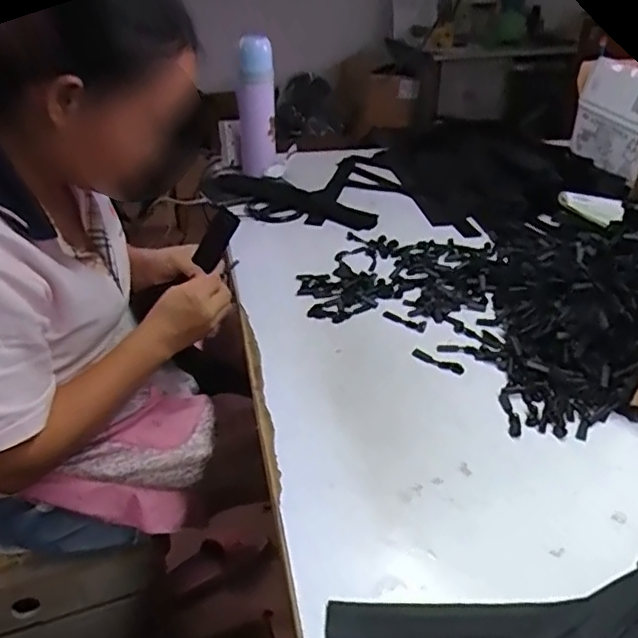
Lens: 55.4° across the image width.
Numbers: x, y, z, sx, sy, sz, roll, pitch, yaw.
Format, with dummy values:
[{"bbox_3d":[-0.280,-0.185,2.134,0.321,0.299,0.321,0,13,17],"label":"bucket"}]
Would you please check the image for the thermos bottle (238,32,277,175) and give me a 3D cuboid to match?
[{"bbox_3d":[-0.114,-0.386,1.114,0.065,0.237,0.070,-3,32,-7],"label":"thermos bottle"}]

